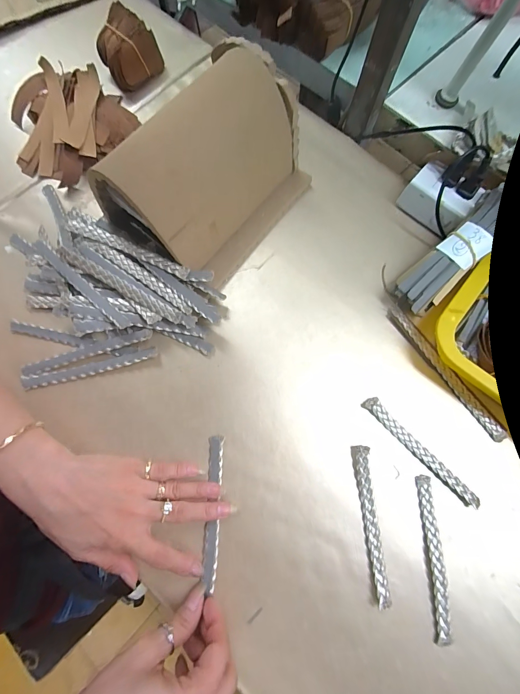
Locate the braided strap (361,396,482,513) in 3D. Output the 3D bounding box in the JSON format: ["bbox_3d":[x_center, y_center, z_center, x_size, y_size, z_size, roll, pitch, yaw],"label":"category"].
[{"bbox_3d":[0.158,0.102,0.307,0.013,0.006,0.136,-43,80,-12],"label":"braided strap"}]

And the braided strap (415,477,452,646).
[{"bbox_3d":[0.159,0.190,0.283,0.013,0.006,0.133,0,75,-1],"label":"braided strap"}]

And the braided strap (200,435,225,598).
[{"bbox_3d":[-0.044,0.151,0.290,0.014,0.008,0.130,1,75,-1],"label":"braided strap"}]

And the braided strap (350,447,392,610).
[{"bbox_3d":[0.104,0.161,0.288,0.013,0.010,0.132,-5,75,-3],"label":"braided strap"}]

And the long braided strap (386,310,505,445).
[{"bbox_3d":[0.198,0.024,0.330,0.018,0.005,0.167,-34,78,-10],"label":"long braided strap"}]

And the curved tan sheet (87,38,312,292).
[{"bbox_3d":[-0.049,-0.179,0.318,0.131,0.123,0.190,38,77,8],"label":"curved tan sheet"}]

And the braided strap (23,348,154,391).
[{"bbox_3d":[-0.174,0.022,0.320,0.135,0.011,0.013,-12,75,-5],"label":"braided strap"}]

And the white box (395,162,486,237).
[{"bbox_3d":[0.210,-0.175,0.369,0.051,0.042,0.076,-43,80,-12],"label":"white box"}]

